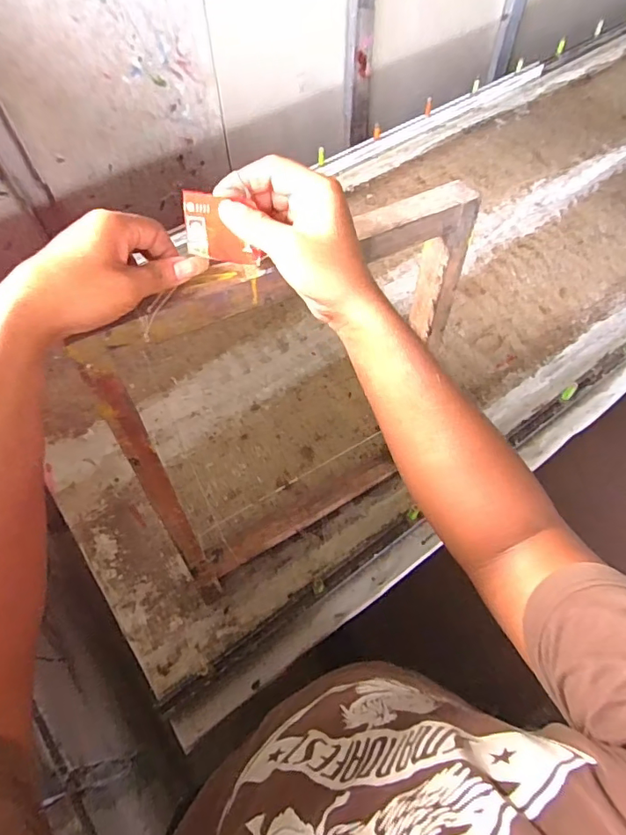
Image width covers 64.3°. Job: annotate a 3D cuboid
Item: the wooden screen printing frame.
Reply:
[{"bbox_3d":[-0.008,0.016,0.617,0.393,0.513,0.047,-27,55,-18],"label":"wooden screen printing frame"}]

